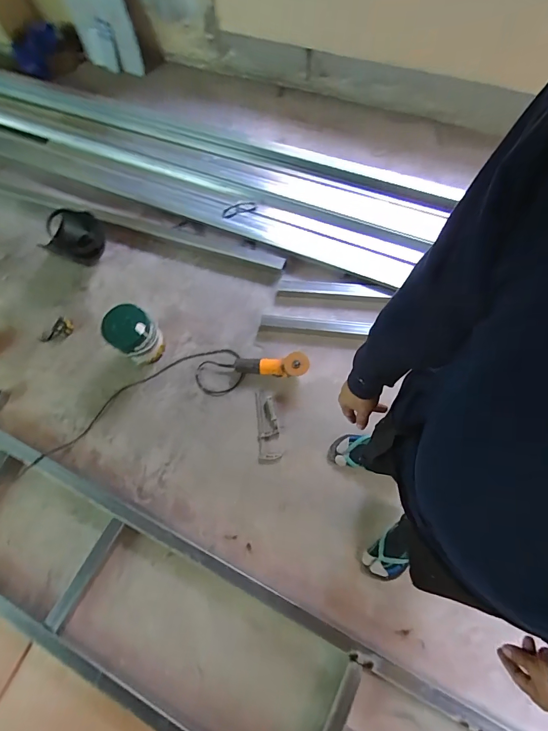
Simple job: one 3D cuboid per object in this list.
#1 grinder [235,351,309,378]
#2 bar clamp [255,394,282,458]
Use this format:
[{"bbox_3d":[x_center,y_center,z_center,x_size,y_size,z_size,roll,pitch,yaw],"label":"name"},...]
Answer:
[{"bbox_3d":[-0.016,0.004,1.411,0.270,0.082,0.086,-3,72,1],"label":"grinder"},{"bbox_3d":[-0.024,0.218,1.368,0.077,0.028,0.234,-6,72,0],"label":"bar clamp"}]

